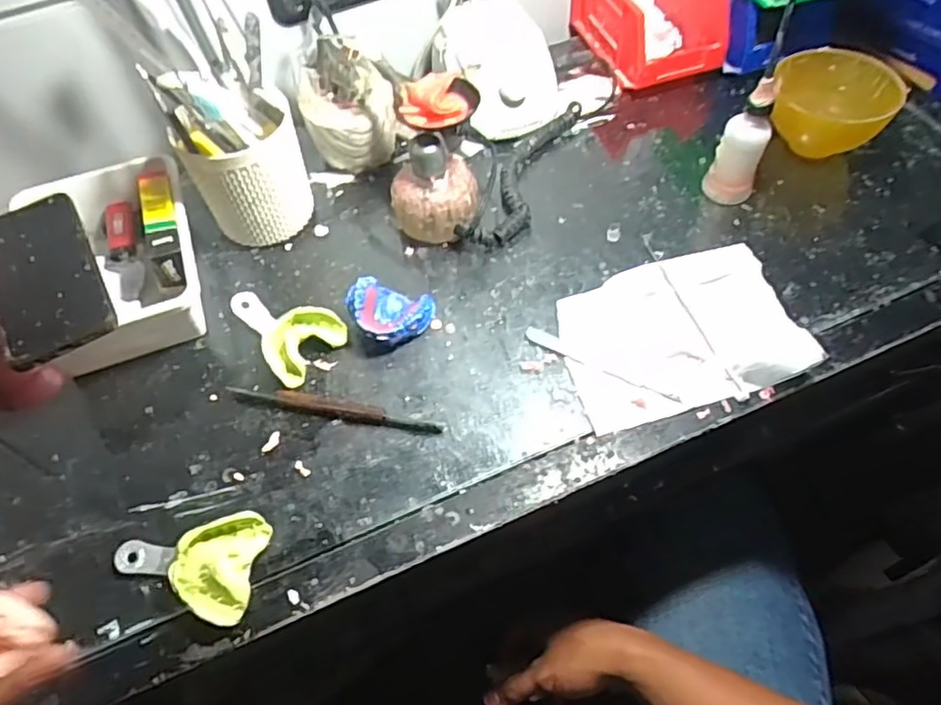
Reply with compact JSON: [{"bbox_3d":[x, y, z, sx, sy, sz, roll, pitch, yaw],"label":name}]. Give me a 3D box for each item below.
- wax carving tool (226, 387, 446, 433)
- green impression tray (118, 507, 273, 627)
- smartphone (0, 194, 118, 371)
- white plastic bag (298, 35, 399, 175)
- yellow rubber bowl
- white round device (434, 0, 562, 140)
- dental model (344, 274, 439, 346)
[{"bbox_3d":[-0.106,0.042,0.503,0.171,0.010,0.012,10,58,10],"label":"wax carving tool"},{"bbox_3d":[-0.190,0.138,0.438,0.097,0.021,0.068,6,57,8],"label":"green impression tray"},{"bbox_3d":[-0.330,-0.061,0.506,0.076,0.009,0.163,-28,60,-14],"label":"smartphone"},{"bbox_3d":[-0.115,-0.233,0.626,0.086,0.113,0.078,-14,57,-6],"label":"white plastic bag"},{"bbox_3d":[0.340,-0.231,0.623,0.105,0.066,0.096,-2,57,3],"label":"yellow rubber bowl"},{"bbox_3d":[0.028,-0.288,0.674,0.106,0.076,0.139,-23,58,-11],"label":"white round device"},{"bbox_3d":[-0.067,-0.031,0.536,0.065,0.030,0.053,18,60,15],"label":"dental model"}]

